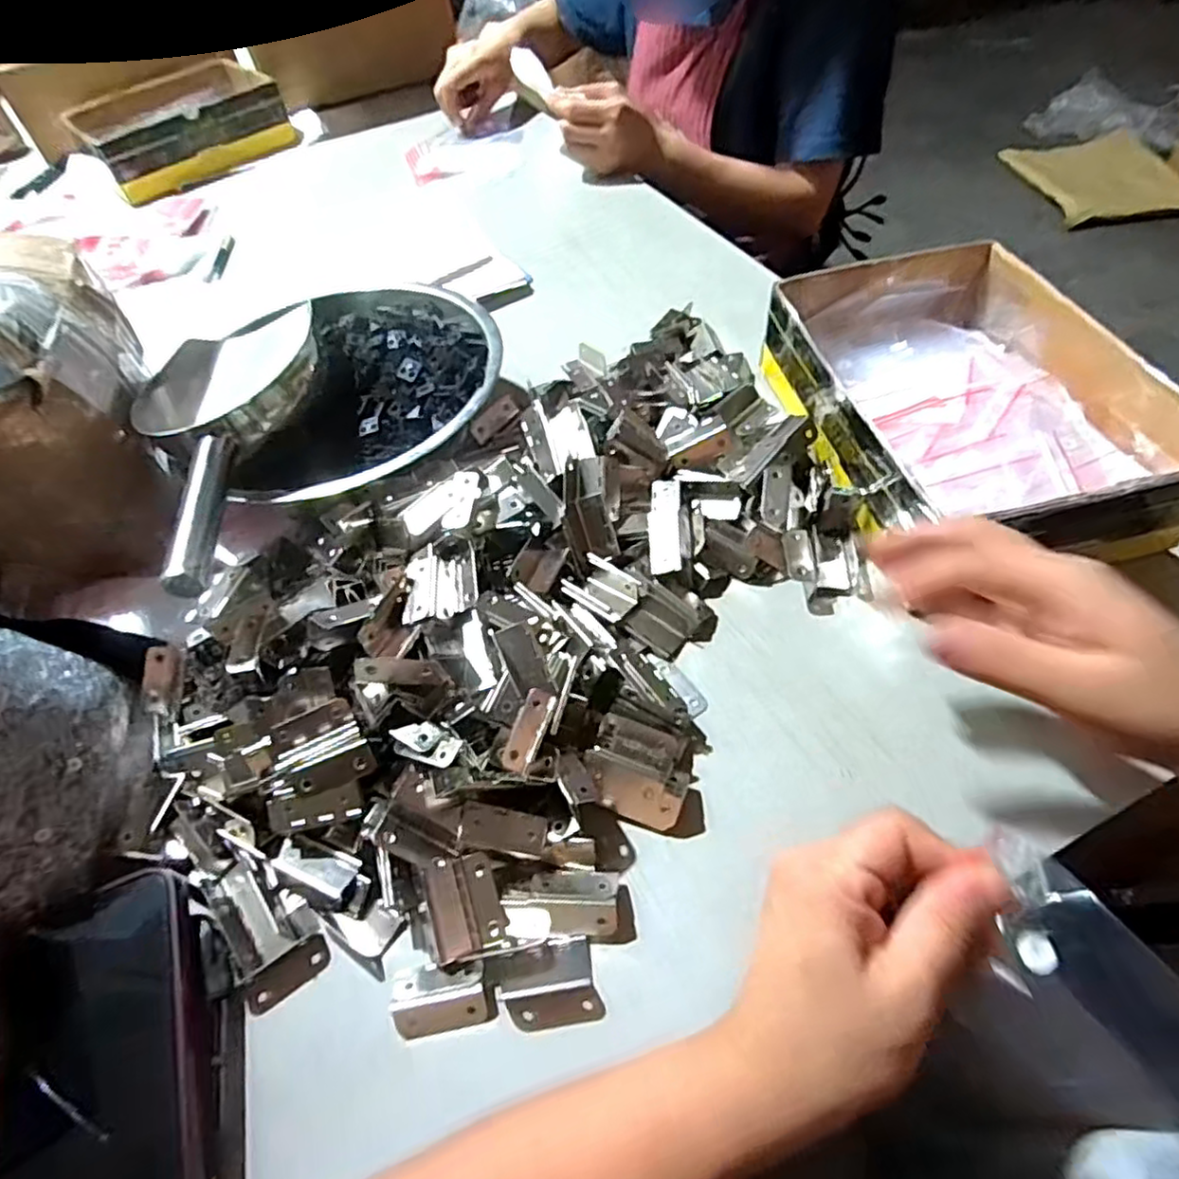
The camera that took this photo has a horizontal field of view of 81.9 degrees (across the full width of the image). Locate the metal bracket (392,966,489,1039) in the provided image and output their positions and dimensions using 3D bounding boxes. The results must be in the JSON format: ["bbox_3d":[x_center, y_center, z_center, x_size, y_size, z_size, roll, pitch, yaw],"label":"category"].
[{"bbox_3d":[-0.067,0.184,0.305,0.040,0.009,0.026,-12,53,-3],"label":"metal bracket"}]

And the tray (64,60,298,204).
[{"bbox_3d":[-0.541,-0.621,0.914,0.245,0.071,0.140,-39,59,-22],"label":"tray"}]

